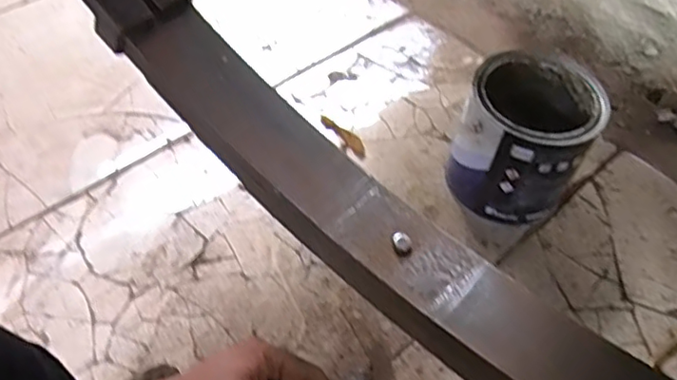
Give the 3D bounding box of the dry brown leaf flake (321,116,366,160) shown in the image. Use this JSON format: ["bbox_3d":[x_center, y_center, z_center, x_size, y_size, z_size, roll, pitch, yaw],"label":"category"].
[{"bbox_3d":[0.010,-0.075,0.844,0.033,0.008,0.092,-26,59,-19],"label":"dry brown leaf flake"}]

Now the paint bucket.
[{"bbox_3d":[0.226,-0.060,0.738,0.138,0.167,0.147,1,54,-1],"label":"paint bucket"}]

